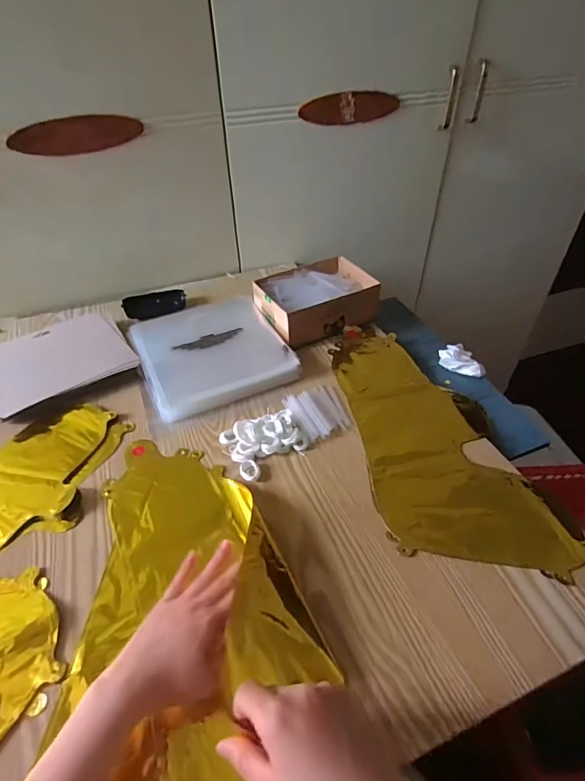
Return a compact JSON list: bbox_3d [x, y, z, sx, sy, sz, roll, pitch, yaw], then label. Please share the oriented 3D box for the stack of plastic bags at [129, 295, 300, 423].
[{"bbox_3d":[-0.132,-0.068,0.687,0.211,0.024,0.232,-19,46,-17],"label":"stack of plastic bags"}]

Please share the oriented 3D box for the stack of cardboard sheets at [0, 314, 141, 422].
[{"bbox_3d":[-0.368,-0.043,0.661,0.191,0.029,0.153,-28,50,-25],"label":"stack of cardboard sheets"}]

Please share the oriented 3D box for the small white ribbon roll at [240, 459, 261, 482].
[{"bbox_3d":[-0.052,0.097,0.523,0.023,0.008,0.029,-29,50,-26],"label":"small white ribbon roll"}]

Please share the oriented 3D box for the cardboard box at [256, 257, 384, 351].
[{"bbox_3d":[0.039,-0.155,0.742,0.193,0.063,0.145,-24,48,-21],"label":"cardboard box"}]

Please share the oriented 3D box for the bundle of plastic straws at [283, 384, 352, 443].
[{"bbox_3d":[0.036,0.027,0.596,0.077,0.013,0.089,-17,46,-15],"label":"bundle of plastic straws"}]

